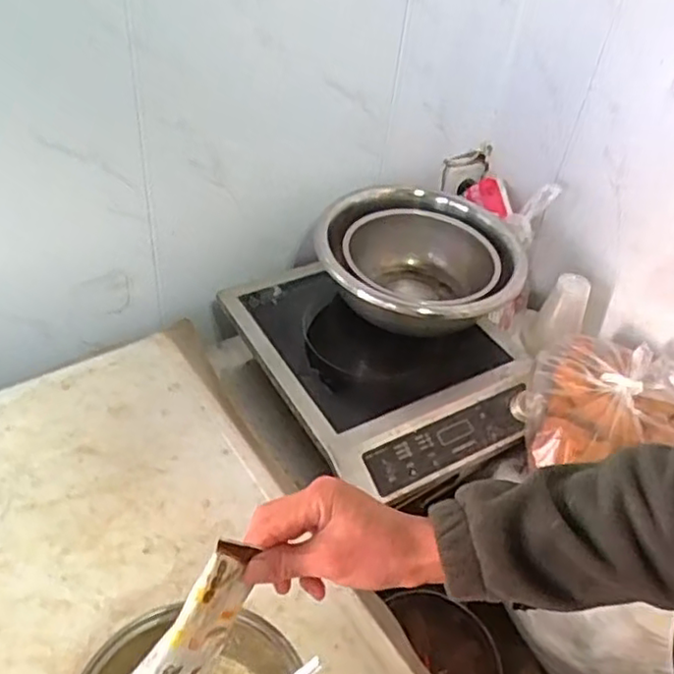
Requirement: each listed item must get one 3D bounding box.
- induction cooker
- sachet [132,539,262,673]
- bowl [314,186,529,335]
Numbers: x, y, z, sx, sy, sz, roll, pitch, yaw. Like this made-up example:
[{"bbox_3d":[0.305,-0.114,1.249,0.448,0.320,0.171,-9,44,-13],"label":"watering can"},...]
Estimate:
[{"bbox_3d":[0.059,0.032,0.987,0.338,0.082,0.420,-21,50,-27],"label":"induction cooker"},{"bbox_3d":[-0.101,0.205,0.449,0.024,0.054,0.142,32,79,25],"label":"sachet"},{"bbox_3d":[0.125,-0.092,1.018,0.293,0.139,0.293,4,43,-4],"label":"bowl"}]

